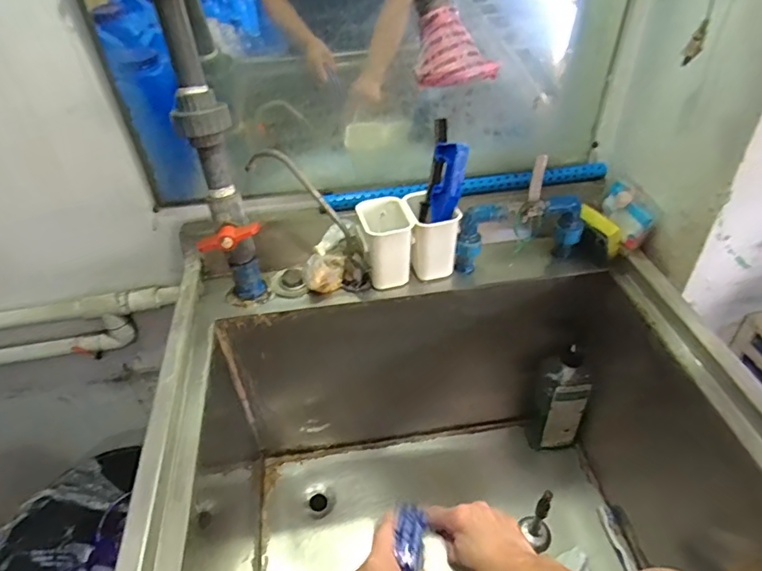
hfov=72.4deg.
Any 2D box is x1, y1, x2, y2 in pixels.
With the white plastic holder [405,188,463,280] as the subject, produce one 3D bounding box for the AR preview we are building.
[{"bbox_3d":[0.077,-0.077,0.803,0.073,0.110,0.083,-8,41,-6],"label":"white plastic holder"}]

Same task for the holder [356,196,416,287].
[{"bbox_3d":[0.009,-0.061,0.786,0.073,0.111,0.082,-7,41,-4],"label":"holder"}]

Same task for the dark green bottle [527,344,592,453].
[{"bbox_3d":[0.321,0.199,0.941,0.084,0.274,0.065,-4,41,0],"label":"dark green bottle"}]

